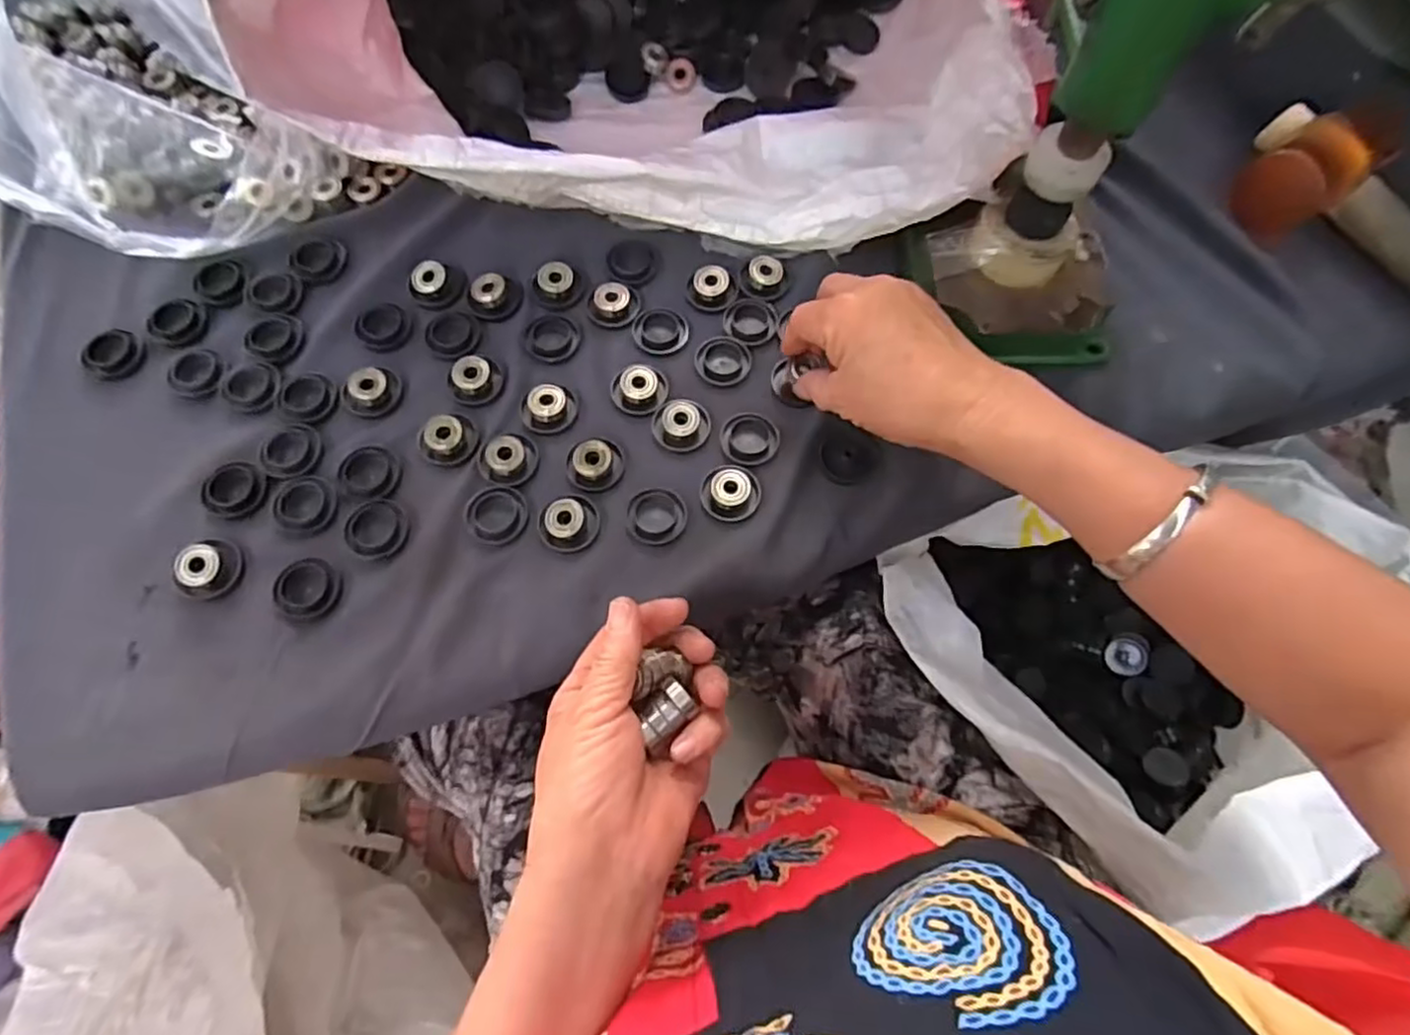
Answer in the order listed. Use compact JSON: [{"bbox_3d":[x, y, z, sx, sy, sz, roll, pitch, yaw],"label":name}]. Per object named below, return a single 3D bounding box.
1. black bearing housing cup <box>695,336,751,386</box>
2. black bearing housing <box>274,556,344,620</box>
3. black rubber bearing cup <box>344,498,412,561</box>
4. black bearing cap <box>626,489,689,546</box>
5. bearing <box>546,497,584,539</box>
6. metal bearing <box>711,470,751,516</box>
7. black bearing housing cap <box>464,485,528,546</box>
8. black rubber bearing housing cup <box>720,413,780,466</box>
[{"bbox_3d":[0.011,-0.097,0.433,0.033,0.008,0.031,1,68,-3],"label":"black bearing housing cup"},{"bbox_3d":[-0.210,0.038,0.369,0.035,0.006,0.031,32,70,10],"label":"black bearing housing"},{"bbox_3d":[-0.180,0.007,0.385,0.032,0.006,0.034,1,68,-3],"label":"black rubber bearing cup"},{"bbox_3d":[-0.028,-0.001,0.391,0.032,0.013,0.032,1,68,-3],"label":"black bearing cap"},{"bbox_3d":[-0.077,0.000,0.384,0.019,0.008,0.021,33,70,10],"label":"bearing"},{"bbox_3d":[0.015,-0.015,0.396,0.022,0.013,0.022,1,68,-3],"label":"metal bearing"},{"bbox_3d":[-0.116,-0.002,0.390,0.034,0.009,0.035,1,68,-3],"label":"black bearing housing cap"},{"bbox_3d":[0.027,-0.048,0.415,0.034,0.008,0.034,1,68,-3],"label":"black rubber bearing housing cup"}]

